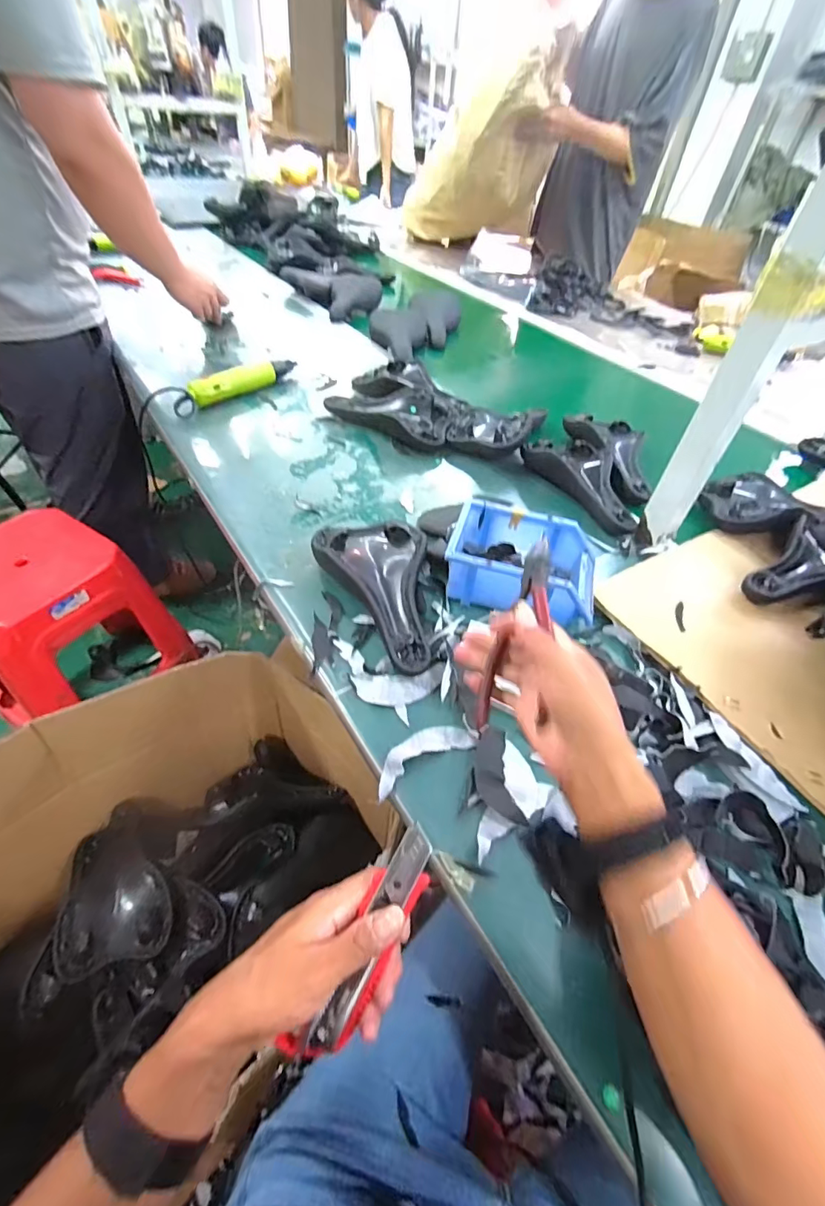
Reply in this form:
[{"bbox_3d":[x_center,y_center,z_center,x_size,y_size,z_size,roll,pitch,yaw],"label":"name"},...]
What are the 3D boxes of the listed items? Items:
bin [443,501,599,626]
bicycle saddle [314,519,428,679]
[{"bbox_3d":[0.138,-0.048,0.601,0.175,0.074,0.122,15,49,8],"label":"bin"},{"bbox_3d":[-0.038,-0.012,0.574,0.136,0.050,0.233,-7,50,-12],"label":"bicycle saddle"}]

